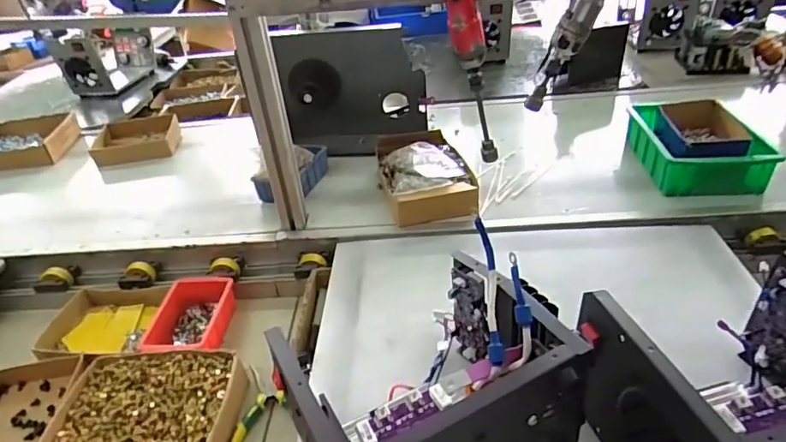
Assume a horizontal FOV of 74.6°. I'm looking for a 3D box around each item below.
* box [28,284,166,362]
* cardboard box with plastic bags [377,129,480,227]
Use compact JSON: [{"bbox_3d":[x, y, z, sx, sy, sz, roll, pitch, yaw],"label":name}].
[{"bbox_3d":[-0.455,0.163,0.810,0.156,0.043,0.142,-5,35,2],"label":"box"},{"bbox_3d":[0.056,-0.083,0.909,0.149,0.070,0.212,-10,35,-6],"label":"cardboard box with plastic bags"}]

